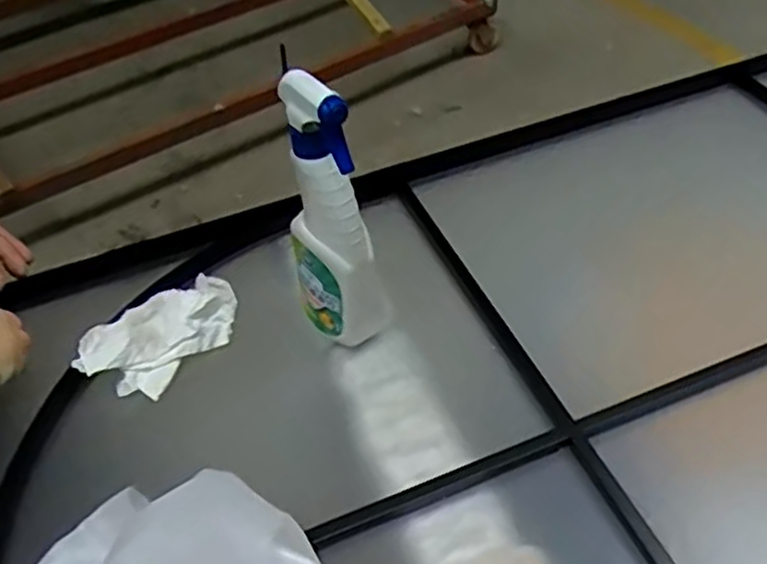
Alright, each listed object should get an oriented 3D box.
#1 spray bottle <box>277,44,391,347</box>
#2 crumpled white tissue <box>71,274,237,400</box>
[{"bbox_3d":[-0.047,-0.044,0.614,0.059,0.269,0.080,-29,52,-21],"label":"spray bottle"},{"bbox_3d":[-0.204,0.054,0.697,0.158,0.052,0.085,-36,55,-26],"label":"crumpled white tissue"}]

